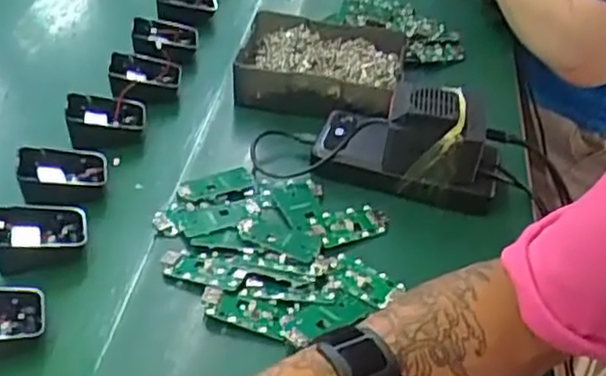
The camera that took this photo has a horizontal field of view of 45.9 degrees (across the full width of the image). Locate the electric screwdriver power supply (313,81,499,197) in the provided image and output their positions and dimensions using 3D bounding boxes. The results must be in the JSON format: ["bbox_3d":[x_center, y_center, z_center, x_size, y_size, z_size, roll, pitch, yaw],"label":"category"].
[{"bbox_3d":[0.089,-0.046,0.601,0.150,0.081,0.076,14,42,16],"label":"electric screwdriver power supply"}]

